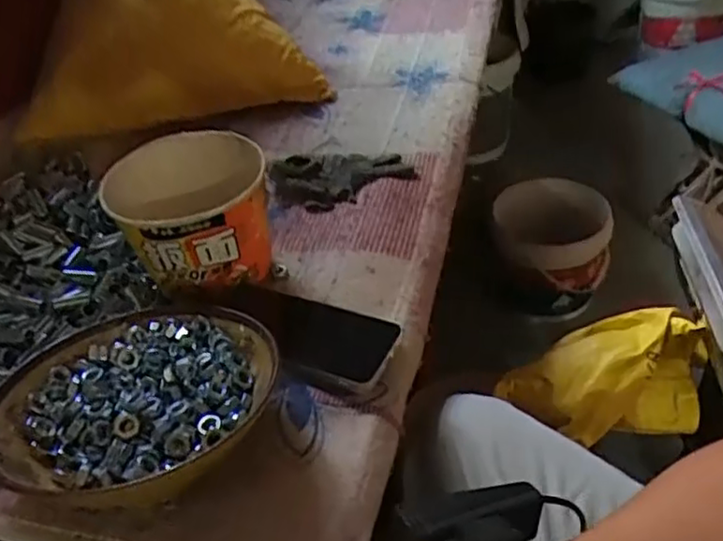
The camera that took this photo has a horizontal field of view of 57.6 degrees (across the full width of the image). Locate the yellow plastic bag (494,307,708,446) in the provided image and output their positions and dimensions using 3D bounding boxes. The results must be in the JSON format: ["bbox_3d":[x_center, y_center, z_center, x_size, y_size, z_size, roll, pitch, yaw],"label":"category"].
[{"bbox_3d":[0.285,0.125,0.773,0.243,0.118,0.111,-12,39,-3],"label":"yellow plastic bag"}]

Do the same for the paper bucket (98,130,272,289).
[{"bbox_3d":[-0.155,-0.045,0.607,0.136,0.110,0.128,-5,39,5],"label":"paper bucket"}]

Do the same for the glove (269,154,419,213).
[{"bbox_3d":[-0.024,-0.114,0.765,0.160,0.025,0.106,-15,40,-7],"label":"glove"}]

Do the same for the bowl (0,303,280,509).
[{"bbox_3d":[-0.154,0.097,0.467,0.190,0.055,0.172,-24,42,-17],"label":"bowl"}]

